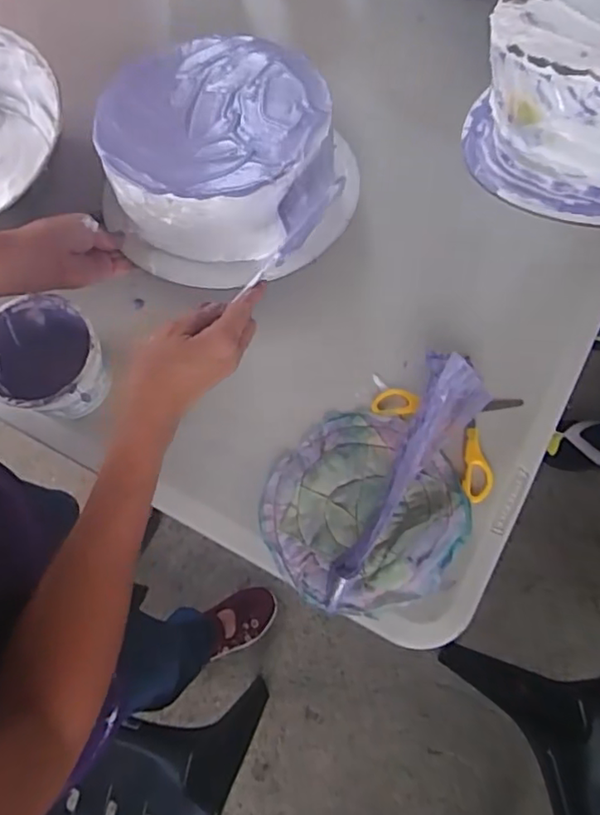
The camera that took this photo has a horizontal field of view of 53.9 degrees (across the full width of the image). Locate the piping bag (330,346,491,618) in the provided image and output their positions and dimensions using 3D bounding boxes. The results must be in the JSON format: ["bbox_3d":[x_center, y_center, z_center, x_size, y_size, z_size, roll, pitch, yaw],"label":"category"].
[{"bbox_3d":[0.076,0.053,0.479,0.060,0.059,0.225,35,75,9],"label":"piping bag"}]

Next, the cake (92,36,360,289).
[{"bbox_3d":[-0.068,-0.219,0.517,0.205,0.089,0.212,-13,73,-6],"label":"cake"}]

